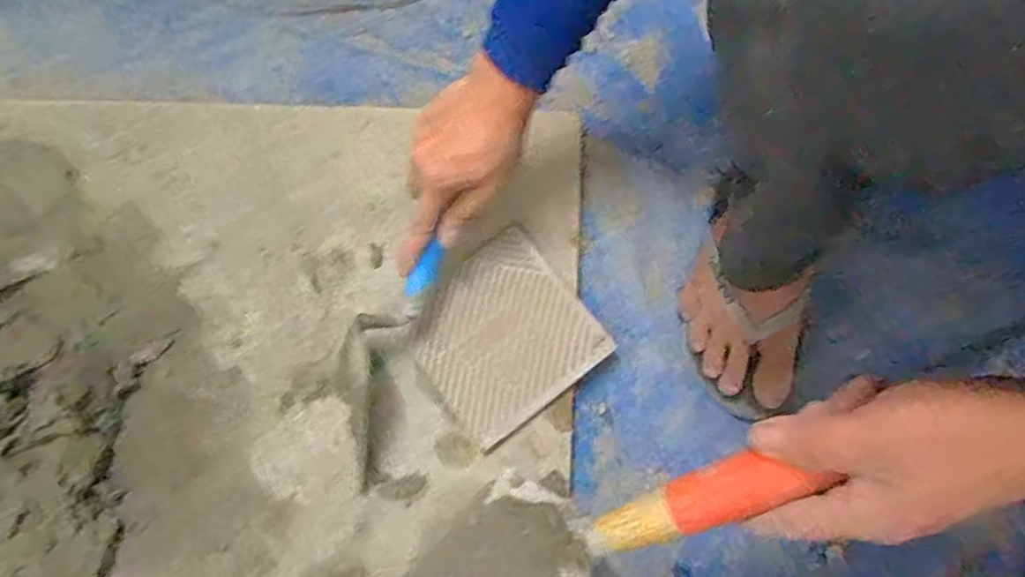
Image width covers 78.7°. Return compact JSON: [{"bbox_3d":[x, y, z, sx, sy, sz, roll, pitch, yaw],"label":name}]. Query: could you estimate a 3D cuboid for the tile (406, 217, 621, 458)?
[{"bbox_3d":[-0.010,0.041,0.567,0.150,0.015,0.148,-37,77,-9],"label":"tile"}]

